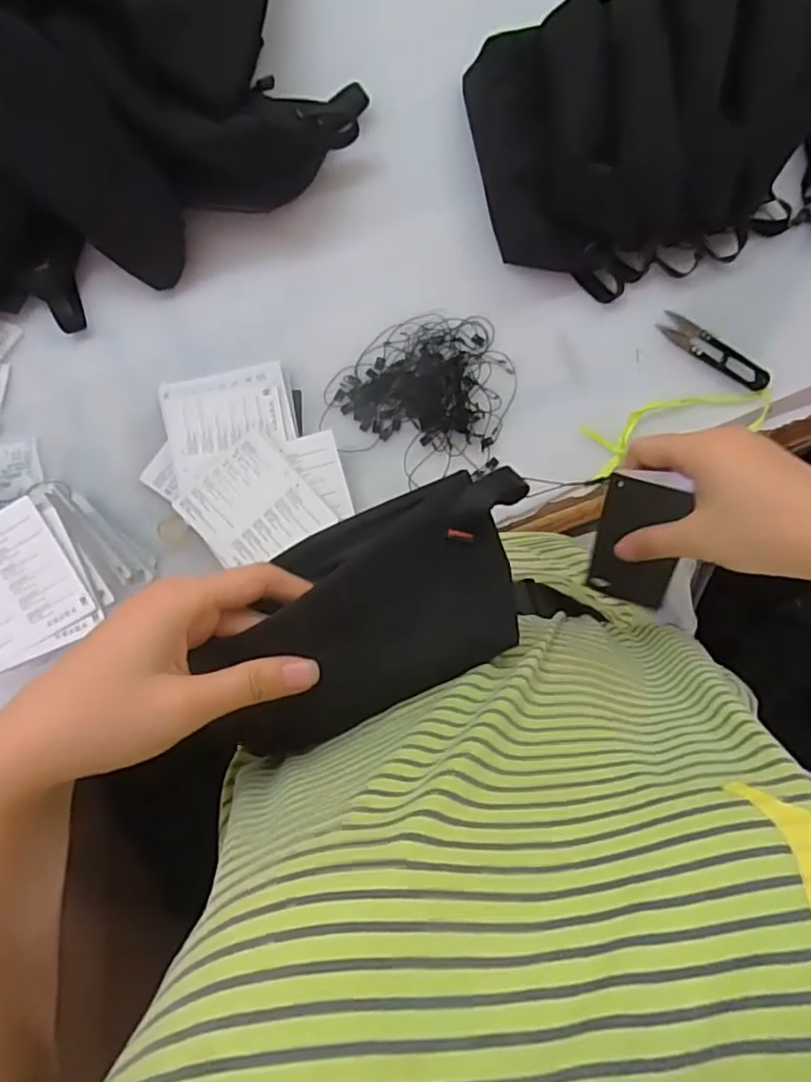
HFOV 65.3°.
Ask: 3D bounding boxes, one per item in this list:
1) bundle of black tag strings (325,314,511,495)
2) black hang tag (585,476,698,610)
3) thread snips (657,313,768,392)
[{"bbox_3d":[0.010,-0.117,0.526,0.145,0.013,0.135,-9,94,-2],"label":"bundle of black tag strings"},{"bbox_3d":[0.135,0.000,0.369,0.045,0.008,0.086,24,136,30],"label":"black hang tag"},{"bbox_3d":[0.258,-0.158,0.526,0.100,0.013,0.022,34,91,-4],"label":"thread snips"}]

